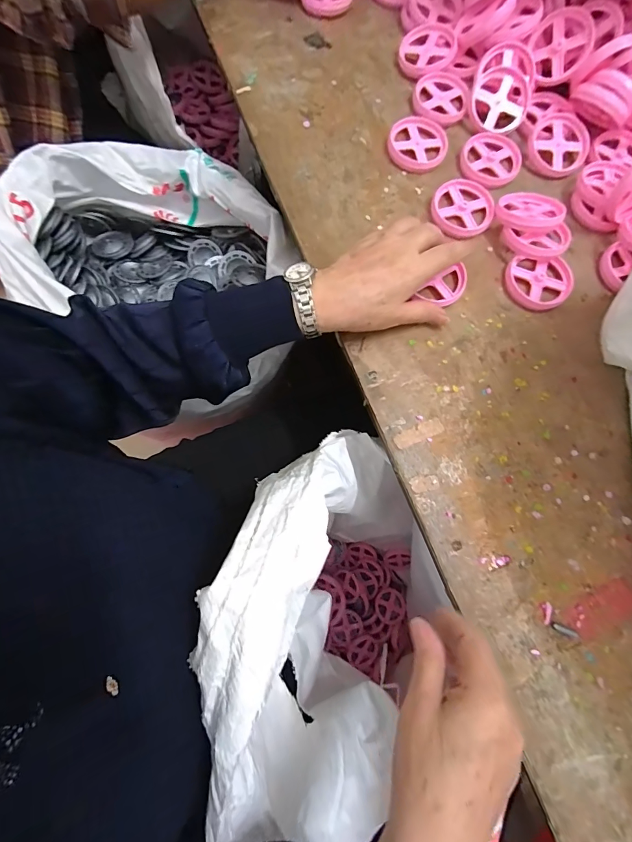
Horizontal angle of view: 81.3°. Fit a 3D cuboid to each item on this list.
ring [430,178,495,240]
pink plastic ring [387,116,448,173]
[{"bbox_3d":[0.153,-0.224,0.387,0.064,0.008,0.065,0,76,-2],"label":"ring"},{"bbox_3d":[0.112,-0.305,0.404,0.063,0.006,0.071,9,76,0],"label":"pink plastic ring"}]

